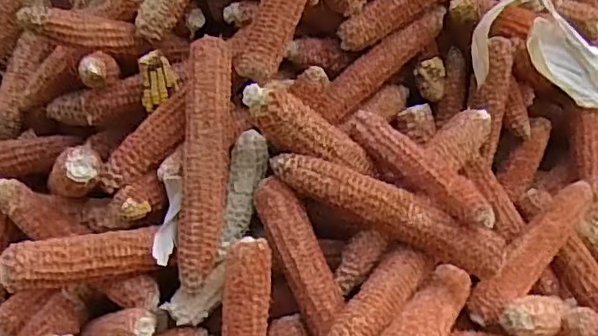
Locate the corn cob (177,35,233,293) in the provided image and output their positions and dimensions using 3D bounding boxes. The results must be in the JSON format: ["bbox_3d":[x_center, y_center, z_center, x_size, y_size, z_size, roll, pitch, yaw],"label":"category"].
[{"bbox_3d":[-0.068,-0.005,0.455,0.031,0.034,0.180,3,79,-3],"label":"corn cob"}]

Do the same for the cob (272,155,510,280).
[{"bbox_3d":[0.062,0.030,0.442,0.170,0.022,0.029,23,56,10],"label":"cob"}]

